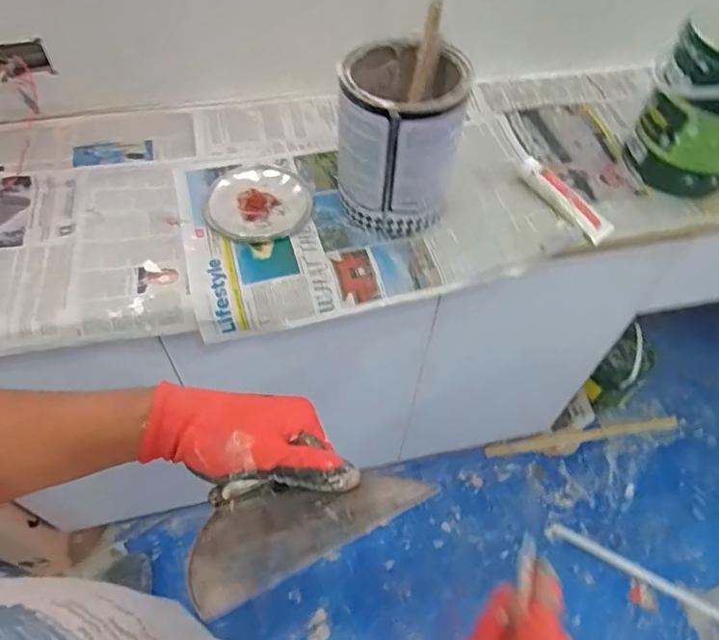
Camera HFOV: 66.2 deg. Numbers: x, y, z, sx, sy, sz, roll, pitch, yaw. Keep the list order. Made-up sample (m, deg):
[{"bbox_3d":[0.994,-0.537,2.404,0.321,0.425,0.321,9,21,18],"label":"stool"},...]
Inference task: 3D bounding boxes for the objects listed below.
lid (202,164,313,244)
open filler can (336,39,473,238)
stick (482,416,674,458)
[{"bbox_3d":[-0.149,-0.176,0.818,0.153,0.007,0.157,1,55,-2],"label":"lid"},{"bbox_3d":[0.053,-0.245,0.749,0.151,0.205,0.174,11,55,5],"label":"open filler can"},{"bbox_3d":[0.631,0.325,1.548,0.569,0.023,0.035,-7,55,-8],"label":"stick"}]

